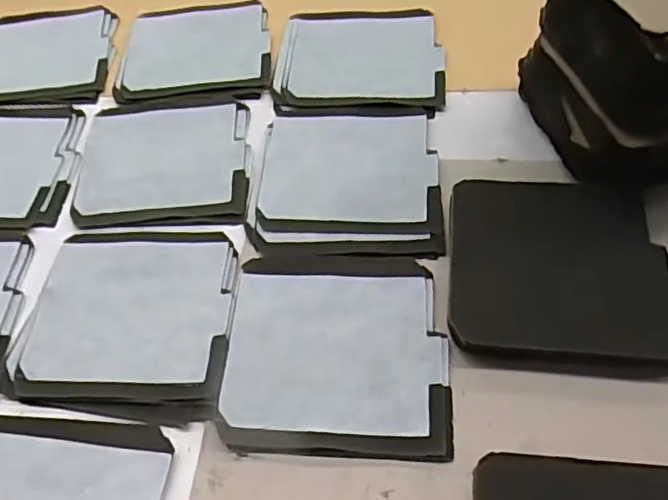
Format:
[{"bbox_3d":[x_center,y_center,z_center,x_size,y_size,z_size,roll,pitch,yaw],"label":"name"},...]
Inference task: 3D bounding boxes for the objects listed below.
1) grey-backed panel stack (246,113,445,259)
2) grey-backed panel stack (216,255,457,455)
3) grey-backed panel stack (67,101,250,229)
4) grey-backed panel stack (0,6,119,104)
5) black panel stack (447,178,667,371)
[{"bbox_3d":[0.010,-0.054,0.468,0.136,0.007,0.134,1,57,5],"label":"grey-backed panel stack"},{"bbox_3d":[0.002,0.062,0.392,0.137,0.009,0.137,0,57,5],"label":"grey-backed panel stack"},{"bbox_3d":[-0.136,-0.072,0.497,0.140,0.005,0.128,-1,57,4],"label":"grey-backed panel stack"},{"bbox_3d":[-0.276,-0.187,0.575,0.132,0.007,0.131,-5,57,2],"label":"grey-backed panel stack"},{"bbox_3d":[0.144,0.012,0.398,0.135,0.017,0.129,3,58,7],"label":"black panel stack"}]

